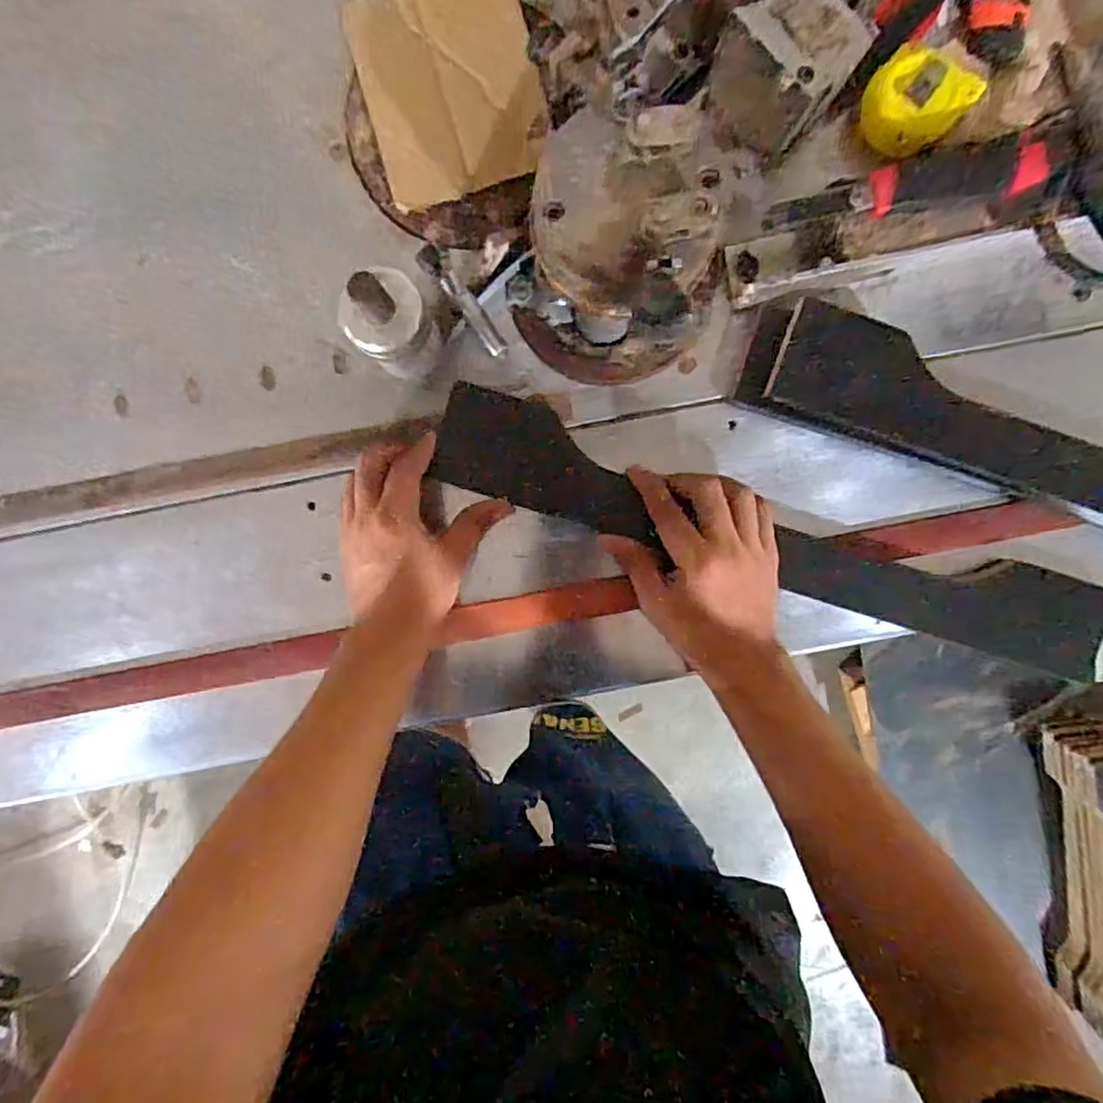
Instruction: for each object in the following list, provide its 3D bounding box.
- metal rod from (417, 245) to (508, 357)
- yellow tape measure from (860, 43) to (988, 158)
[{"bbox_3d":[-0.067,-0.189,0.487,0.015,0.018,0.094,-38,93,2],"label":"metal rod"},{"bbox_3d":[0.272,-0.338,0.486,0.076,0.033,0.067,-43,93,2],"label":"yellow tape measure"}]

